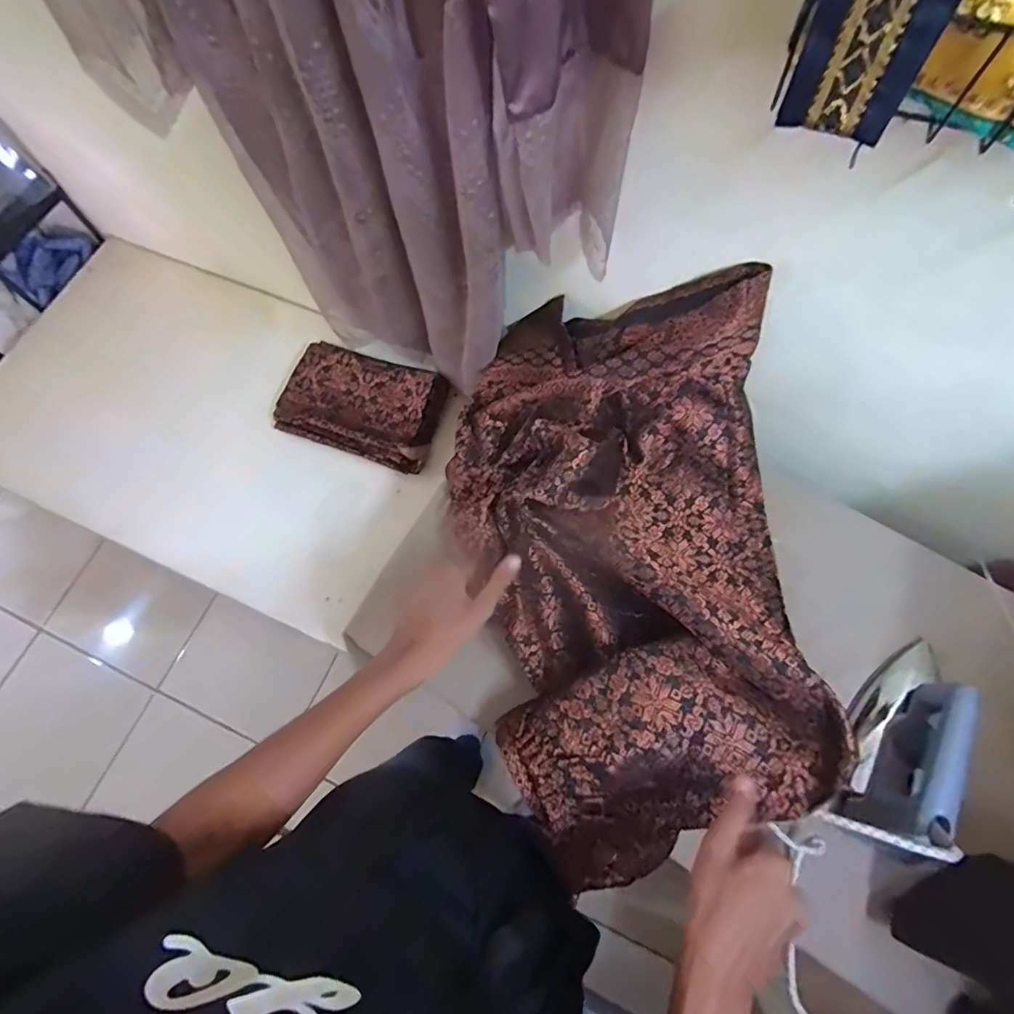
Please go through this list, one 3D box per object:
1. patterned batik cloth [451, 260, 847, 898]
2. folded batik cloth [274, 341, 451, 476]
[{"bbox_3d":[0.141,0.029,0.564,0.366,0.235,0.643,-15,71,-4],"label":"patterned batik cloth"},{"bbox_3d":[-0.241,-0.174,0.861,0.271,0.047,0.166,19,72,8],"label":"folded batik cloth"}]

